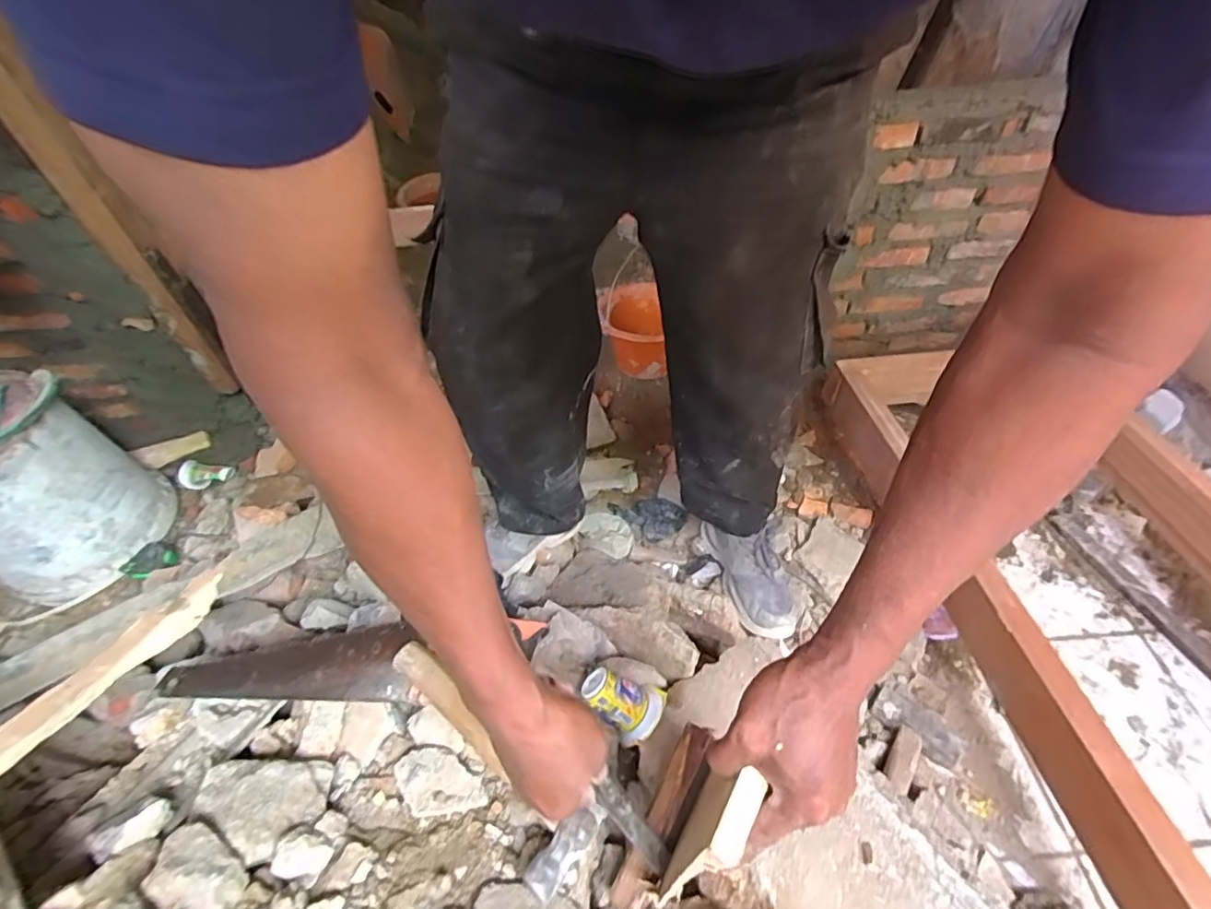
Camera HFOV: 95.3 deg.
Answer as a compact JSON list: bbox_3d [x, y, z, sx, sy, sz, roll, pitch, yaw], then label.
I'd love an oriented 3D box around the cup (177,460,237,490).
[{"bbox_3d":[-0.892,0.043,1.231,0.101,0.046,0.070,4,49,7],"label":"cup"}]

